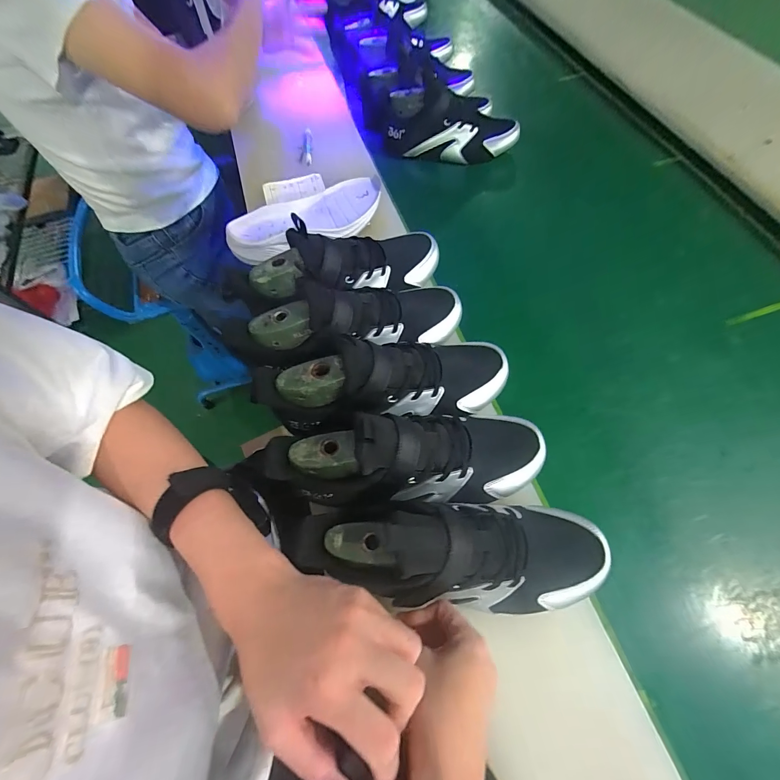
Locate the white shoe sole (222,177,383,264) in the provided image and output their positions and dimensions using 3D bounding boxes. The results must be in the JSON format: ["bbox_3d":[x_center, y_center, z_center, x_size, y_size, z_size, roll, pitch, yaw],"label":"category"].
[{"bbox_3d":[-0.124,-0.256,0.535,0.234,0.040,0.095,-20,66,-6],"label":"white shoe sole"}]

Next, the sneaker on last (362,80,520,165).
[{"bbox_3d":[0.077,-0.510,0.676,0.320,0.111,0.106,18,67,11],"label":"sneaker on last"}]

